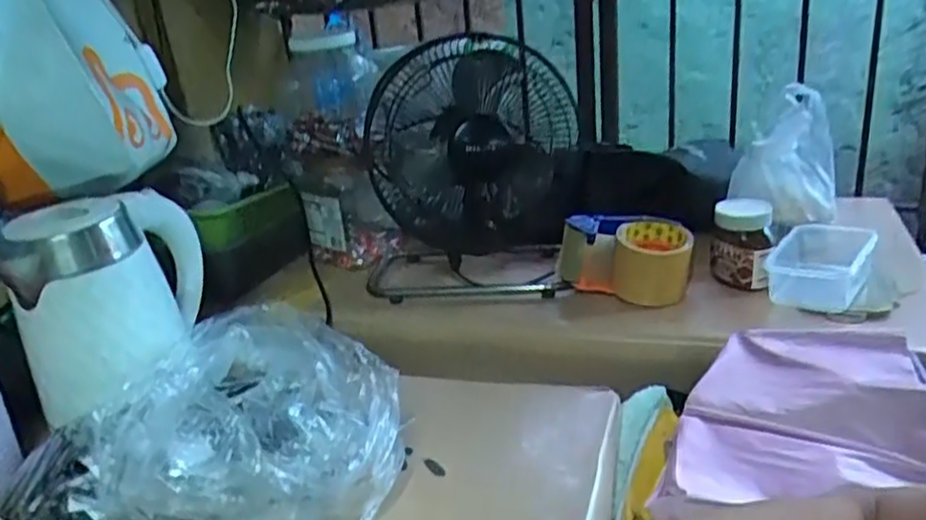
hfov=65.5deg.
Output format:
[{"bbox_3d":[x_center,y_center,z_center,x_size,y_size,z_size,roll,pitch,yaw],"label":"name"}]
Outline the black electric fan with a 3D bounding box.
[{"bbox_3d":[0.020,-0.136,0.982,0.265,0.317,0.204,-4,22,5],"label":"black electric fan"}]

